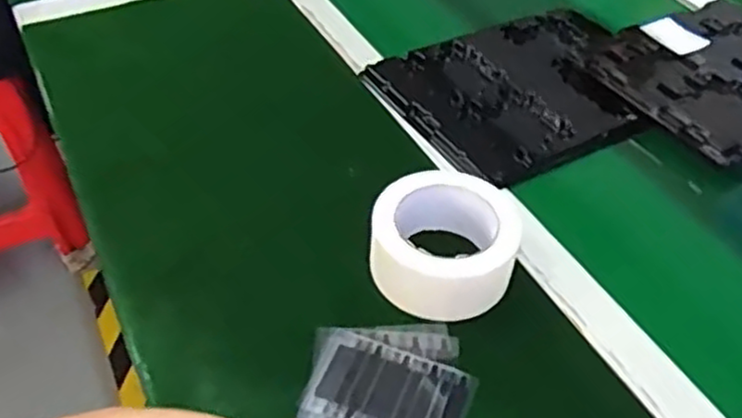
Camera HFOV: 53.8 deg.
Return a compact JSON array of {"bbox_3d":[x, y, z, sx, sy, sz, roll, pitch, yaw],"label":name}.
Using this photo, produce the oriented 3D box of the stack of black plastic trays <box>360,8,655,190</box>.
[{"bbox_3d":[0.159,-0.126,0.760,0.268,0.023,0.210,-24,51,-21],"label":"stack of black plastic trays"}]

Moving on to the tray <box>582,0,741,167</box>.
[{"bbox_3d":[0.377,-0.148,0.787,0.257,0.024,0.198,-28,52,-24],"label":"tray"}]

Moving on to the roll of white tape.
[{"bbox_3d":[0.059,0.027,0.571,0.107,0.057,0.109,0,46,0],"label":"roll of white tape"}]

